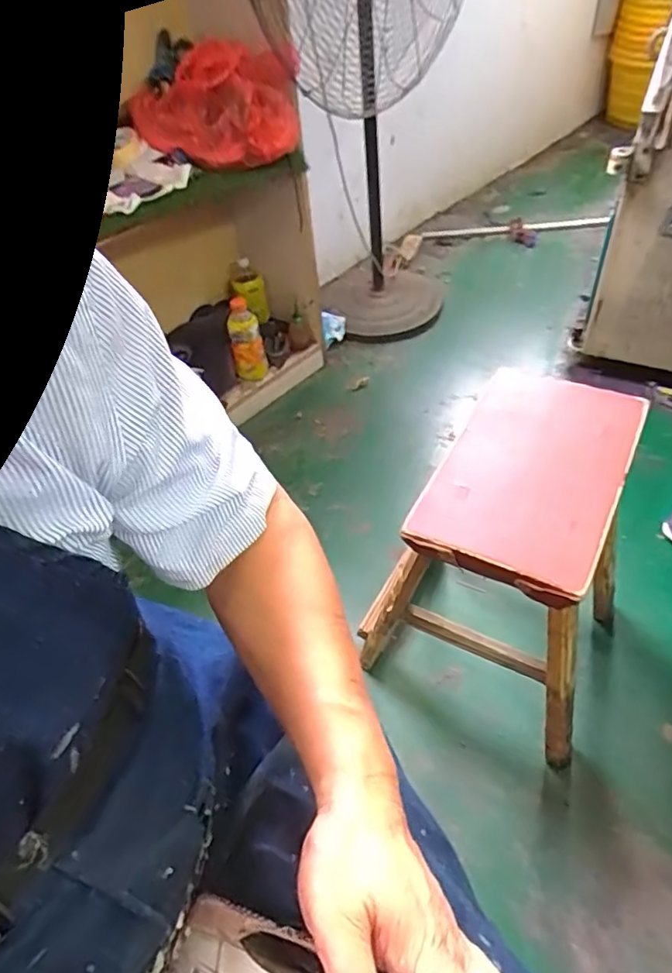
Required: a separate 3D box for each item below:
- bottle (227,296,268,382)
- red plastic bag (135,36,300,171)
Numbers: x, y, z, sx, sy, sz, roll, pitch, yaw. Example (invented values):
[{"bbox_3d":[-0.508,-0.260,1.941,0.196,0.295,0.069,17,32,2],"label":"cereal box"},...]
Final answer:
[{"bbox_3d":[-0.248,-0.402,1.599,0.088,0.230,0.071,-14,48,-6],"label":"bottle"},{"bbox_3d":[-0.265,-0.830,1.269,0.360,0.192,0.190,-7,48,1],"label":"red plastic bag"}]

